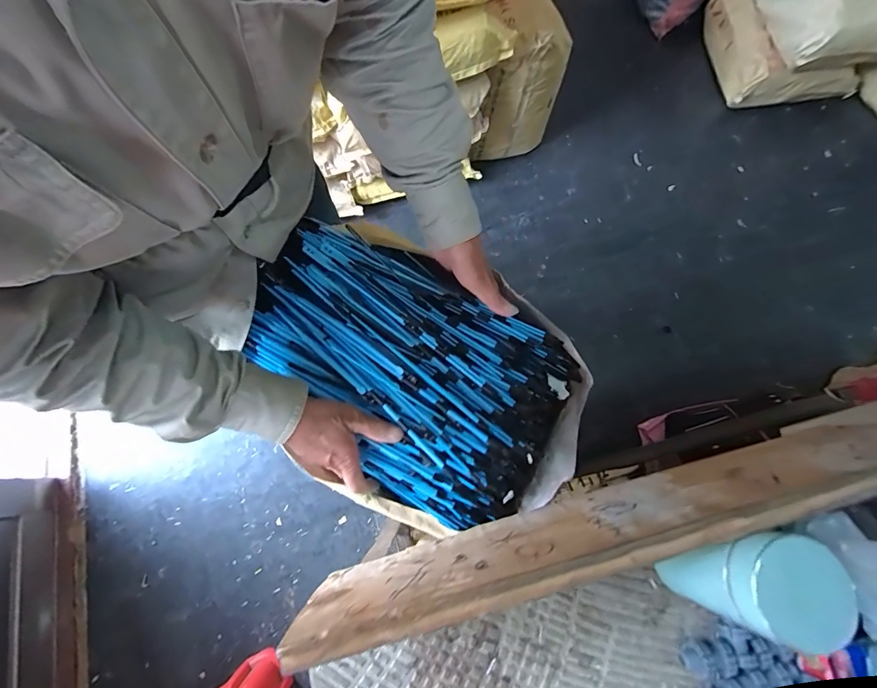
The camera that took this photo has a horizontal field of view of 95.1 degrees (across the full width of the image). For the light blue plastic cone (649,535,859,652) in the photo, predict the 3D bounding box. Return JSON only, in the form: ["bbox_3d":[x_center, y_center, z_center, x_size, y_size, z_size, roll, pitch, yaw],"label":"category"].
[{"bbox_3d":[0.211,0.168,0.289,0.060,0.128,0.067,-5,72,-8],"label":"light blue plastic cone"}]

